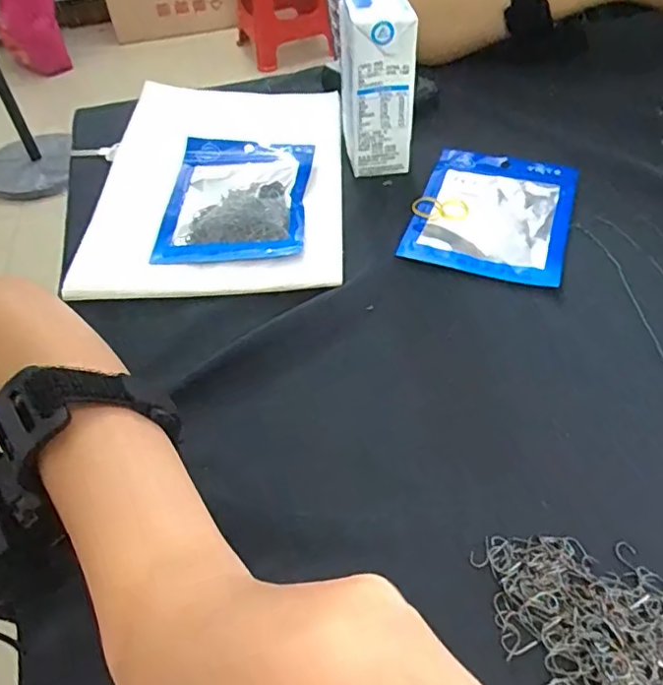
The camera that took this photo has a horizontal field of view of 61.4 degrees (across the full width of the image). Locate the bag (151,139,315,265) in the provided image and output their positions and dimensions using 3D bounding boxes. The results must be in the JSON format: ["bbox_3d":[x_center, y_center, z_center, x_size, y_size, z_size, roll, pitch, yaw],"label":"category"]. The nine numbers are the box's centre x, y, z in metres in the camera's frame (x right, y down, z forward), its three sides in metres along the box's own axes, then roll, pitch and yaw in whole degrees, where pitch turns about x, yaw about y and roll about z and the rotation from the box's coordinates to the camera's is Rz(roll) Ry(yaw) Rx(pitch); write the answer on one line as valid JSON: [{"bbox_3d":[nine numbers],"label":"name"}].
[{"bbox_3d":[-0.067,-0.106,0.402,0.100,0.016,0.142,-1,50,4],"label":"bag"}]

